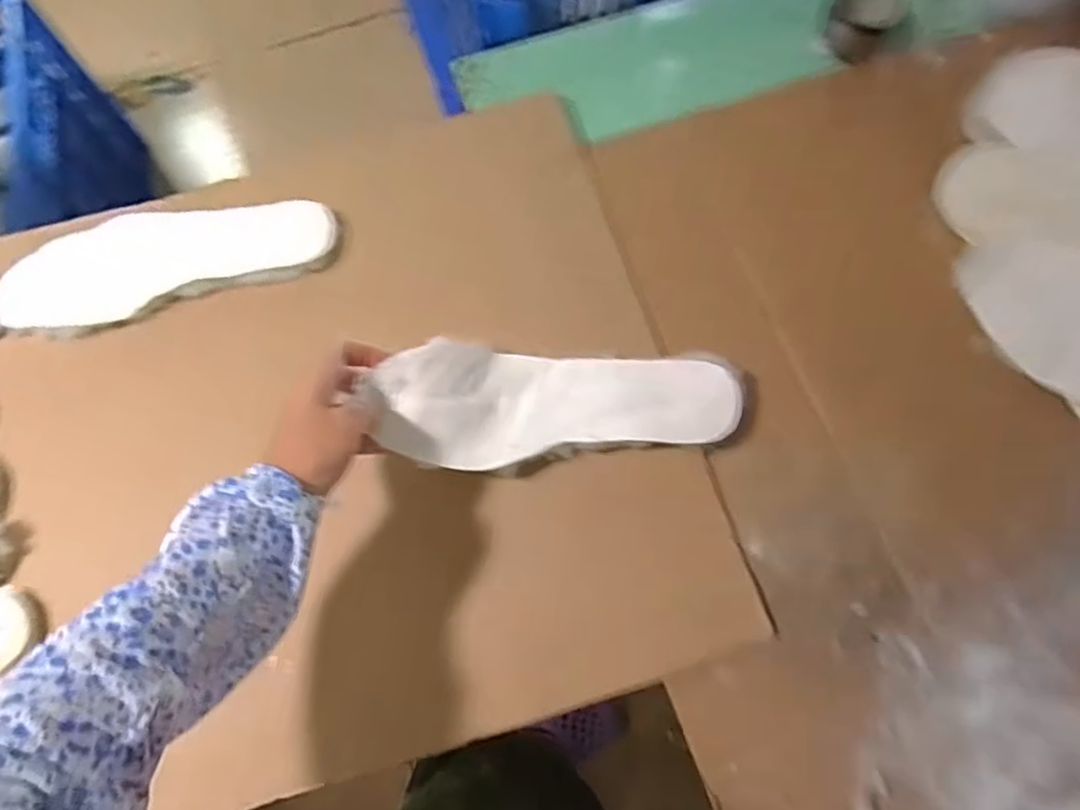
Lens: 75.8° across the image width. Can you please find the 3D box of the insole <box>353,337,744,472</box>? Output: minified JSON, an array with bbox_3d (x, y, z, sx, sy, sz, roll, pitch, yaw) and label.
[{"bbox_3d":[0.014,-0.002,0.503,0.259,0.035,0.086,-1,71,-6],"label":"insole"}]

